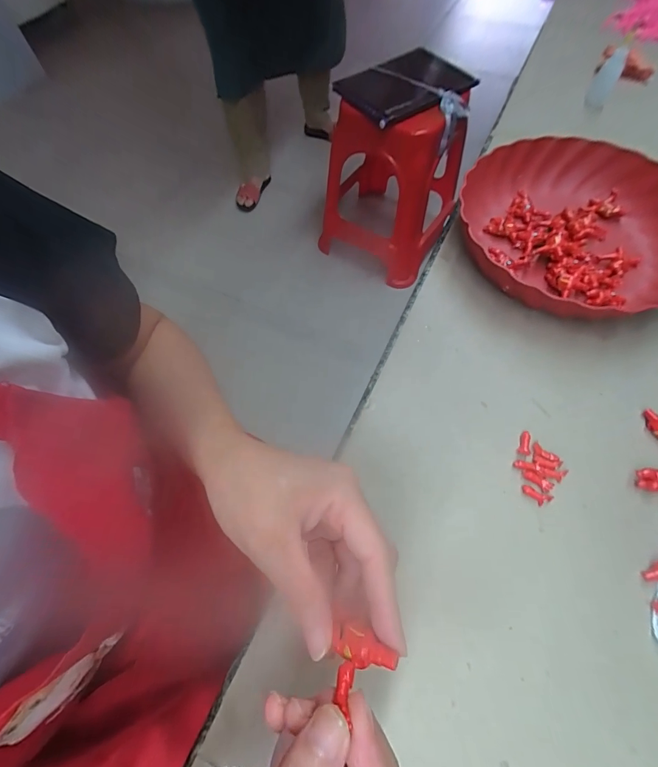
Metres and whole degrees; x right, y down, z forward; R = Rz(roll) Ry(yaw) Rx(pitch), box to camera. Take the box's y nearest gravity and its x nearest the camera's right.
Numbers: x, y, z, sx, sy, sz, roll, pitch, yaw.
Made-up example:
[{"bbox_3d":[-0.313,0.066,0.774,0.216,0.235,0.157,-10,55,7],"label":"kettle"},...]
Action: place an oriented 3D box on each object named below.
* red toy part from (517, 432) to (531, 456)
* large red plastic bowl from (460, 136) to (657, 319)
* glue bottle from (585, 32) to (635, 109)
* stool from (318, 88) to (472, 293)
[{"bbox_3d":[0.166,0.050,0.310,0.010,0.004,0.020,19,66,10],"label":"red toy part"},{"bbox_3d":[0.256,-0.164,0.395,0.240,0.052,0.231,-16,64,-6],"label":"large red plastic bowl"},{"bbox_3d":[0.378,-0.420,0.497,0.029,0.072,0.033,28,68,14],"label":"glue bottle"},{"bbox_3d":[0.192,-0.684,1.217,0.401,0.496,0.350,26,67,14],"label":"stool"}]

